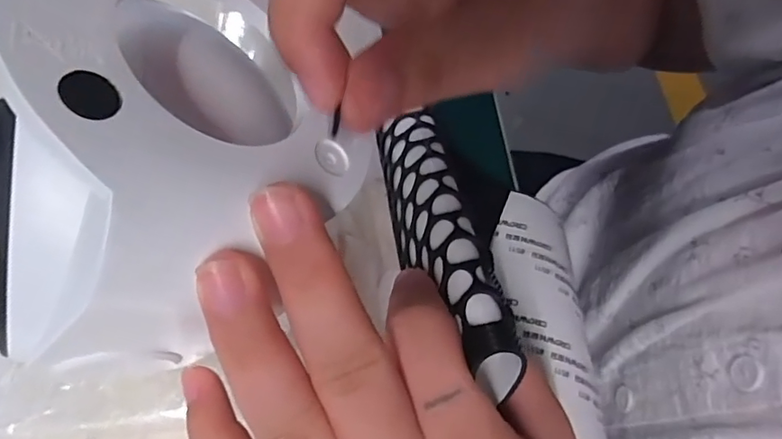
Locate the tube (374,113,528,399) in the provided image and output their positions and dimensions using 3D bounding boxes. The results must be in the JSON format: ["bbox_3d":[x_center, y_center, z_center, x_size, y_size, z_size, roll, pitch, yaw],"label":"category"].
[{"bbox_3d":[0.014,0.001,0.176,0.023,0.018,0.128,-10,39,-6],"label":"tube"}]

